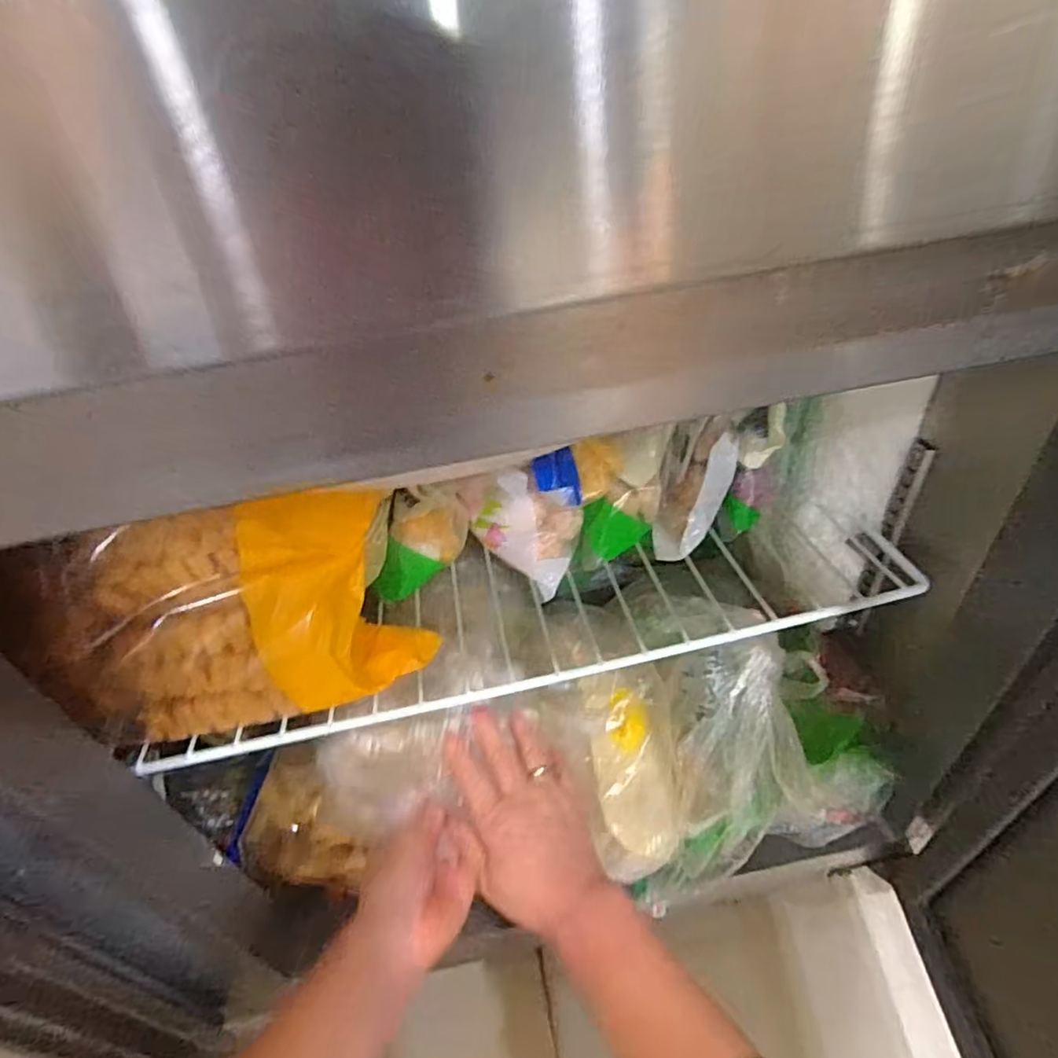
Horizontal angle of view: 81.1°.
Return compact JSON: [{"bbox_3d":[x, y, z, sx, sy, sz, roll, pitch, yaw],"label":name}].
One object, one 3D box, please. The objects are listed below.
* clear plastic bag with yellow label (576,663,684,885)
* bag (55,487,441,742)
[{"bbox_3d":[0.080,0.188,0.487,0.073,0.048,0.153,-4,68,4],"label":"clear plastic bag with yellow label"},{"bbox_3d":[-0.175,0.056,0.393,0.207,0.131,0.083,-10,44,-4],"label":"bag"}]

